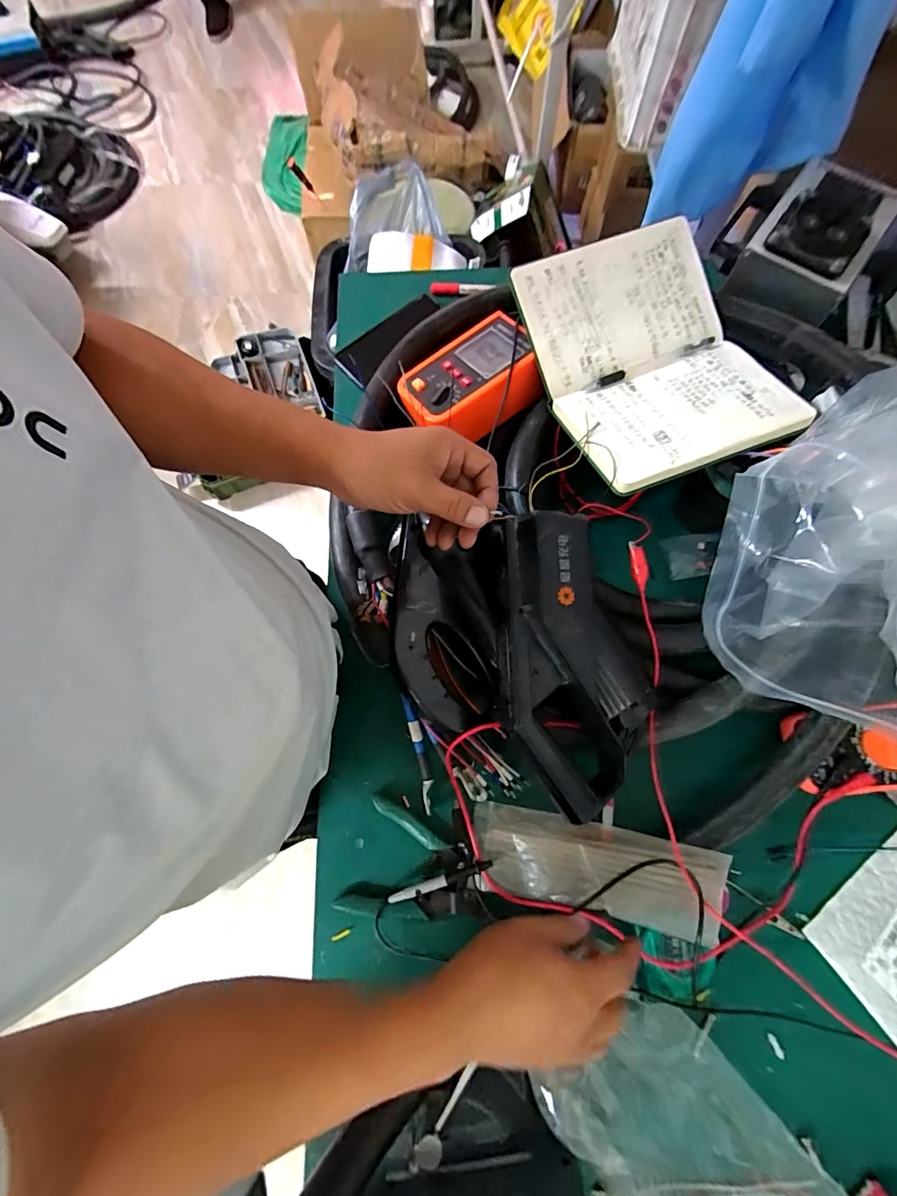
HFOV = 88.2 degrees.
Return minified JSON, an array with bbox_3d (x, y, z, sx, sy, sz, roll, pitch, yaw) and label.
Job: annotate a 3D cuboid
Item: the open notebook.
[{"bbox_3d":[0.212,-0.253,0.483,0.215,0.048,0.272,-22,75,-5],"label":"open notebook"}]

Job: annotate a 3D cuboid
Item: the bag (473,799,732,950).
[{"bbox_3d":[0.130,0.245,0.421,0.217,0.012,0.074,8,73,14],"label":"bag"}]

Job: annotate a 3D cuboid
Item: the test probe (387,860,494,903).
[{"bbox_3d":[-0.007,0.263,0.428,0.099,0.008,0.010,-18,74,-4],"label":"test probe"}]

